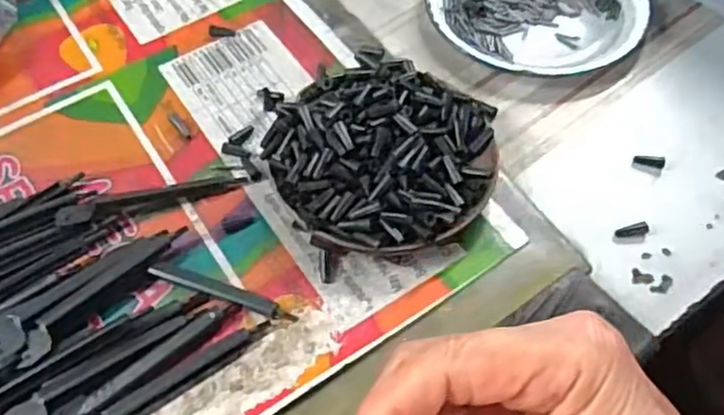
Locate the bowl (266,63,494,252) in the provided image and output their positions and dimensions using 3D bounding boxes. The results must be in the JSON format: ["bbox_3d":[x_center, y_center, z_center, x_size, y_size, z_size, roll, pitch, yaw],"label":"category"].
[{"bbox_3d":[0.011,-0.029,0.347,0.109,0.033,0.113,0,56,0],"label":"bowl"}]

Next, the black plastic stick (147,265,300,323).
[{"bbox_3d":[-0.066,0.040,0.318,0.075,0.004,0.009,17,58,12],"label":"black plastic stick"}]

